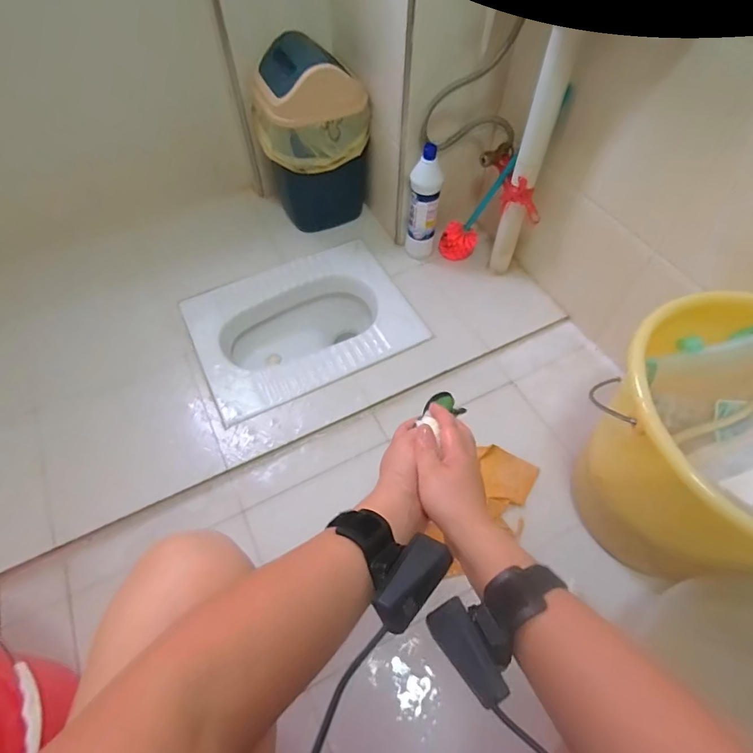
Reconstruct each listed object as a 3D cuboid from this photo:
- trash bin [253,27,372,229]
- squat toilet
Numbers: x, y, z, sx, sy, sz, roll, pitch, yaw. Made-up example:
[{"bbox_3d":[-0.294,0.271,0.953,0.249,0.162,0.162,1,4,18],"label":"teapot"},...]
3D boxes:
[{"bbox_3d":[-0.151,-0.567,1.104,0.245,0.387,0.245,-7,57,-5],"label":"trash bin"},{"bbox_3d":[-0.171,-0.100,1.074,0.473,0.138,0.355,-25,61,-16],"label":"squat toilet"}]

